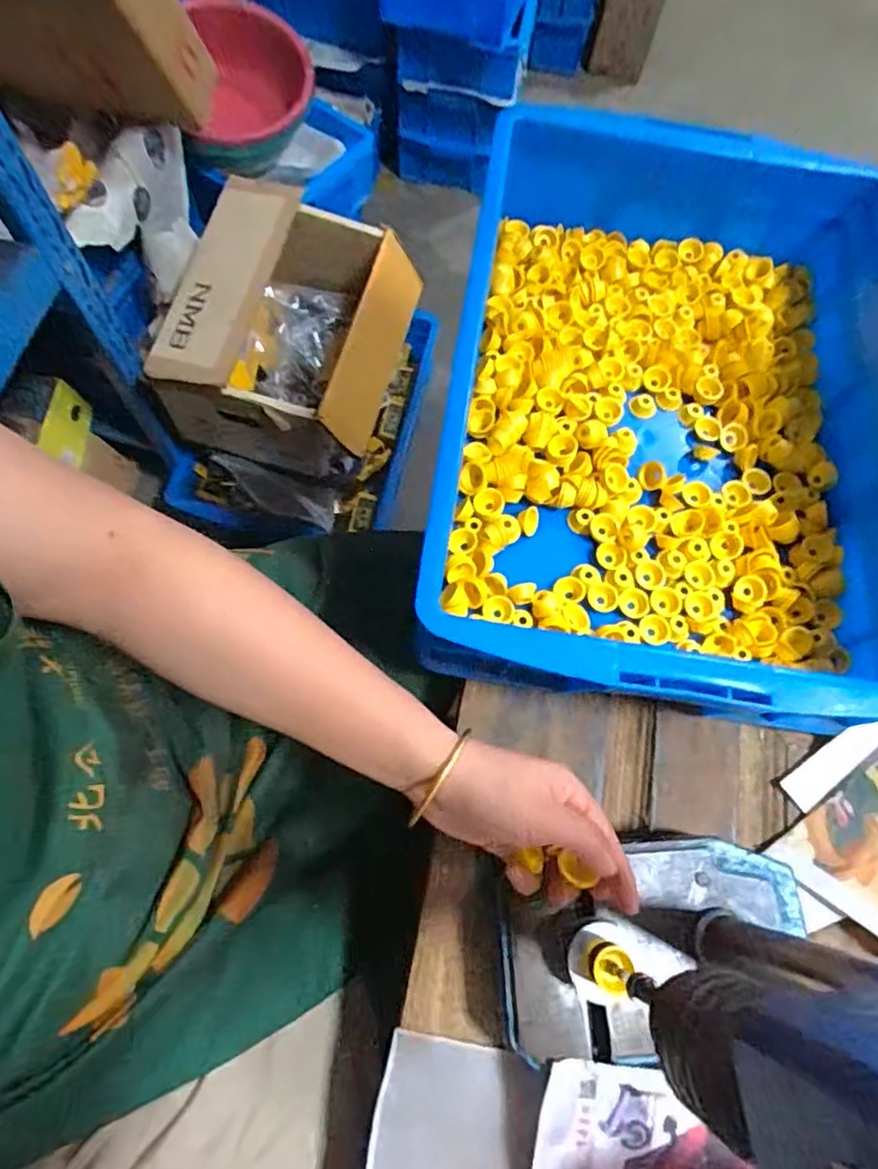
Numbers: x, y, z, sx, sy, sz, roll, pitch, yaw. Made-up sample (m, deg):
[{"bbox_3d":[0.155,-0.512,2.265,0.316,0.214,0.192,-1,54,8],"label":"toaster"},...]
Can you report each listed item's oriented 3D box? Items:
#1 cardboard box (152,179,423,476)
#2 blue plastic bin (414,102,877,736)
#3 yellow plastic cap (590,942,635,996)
[{"bbox_3d":[-0.208,-0.355,0.931,0.294,0.229,0.311,11,69,3],"label":"cardboard box"},{"bbox_3d":[0.191,-0.145,0.528,0.353,0.112,0.497,8,69,2],"label":"blue plastic bin"},{"bbox_3d":[0.097,0.216,0.364,0.021,0.012,0.023,0,69,-1],"label":"yellow plastic cap"}]

